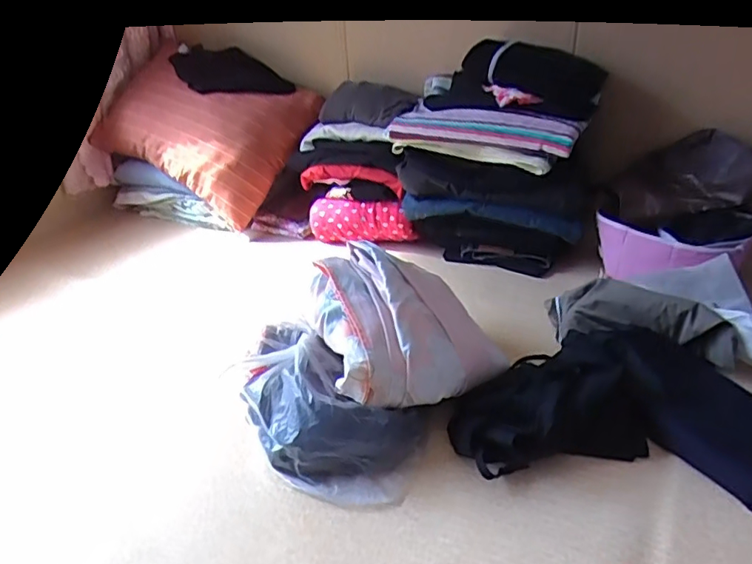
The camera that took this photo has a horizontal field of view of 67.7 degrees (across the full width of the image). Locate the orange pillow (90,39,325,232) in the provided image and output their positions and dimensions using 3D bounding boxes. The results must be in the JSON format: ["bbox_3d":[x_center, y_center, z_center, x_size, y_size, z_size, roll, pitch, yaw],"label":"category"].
[{"bbox_3d":[-0.505,-0.472,1.613,0.601,0.093,0.410,29,82,17],"label":"orange pillow"}]

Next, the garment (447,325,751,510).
[{"bbox_3d":[0.370,0.168,0.830,0.487,0.086,0.277,2,30,13],"label":"garment"}]

